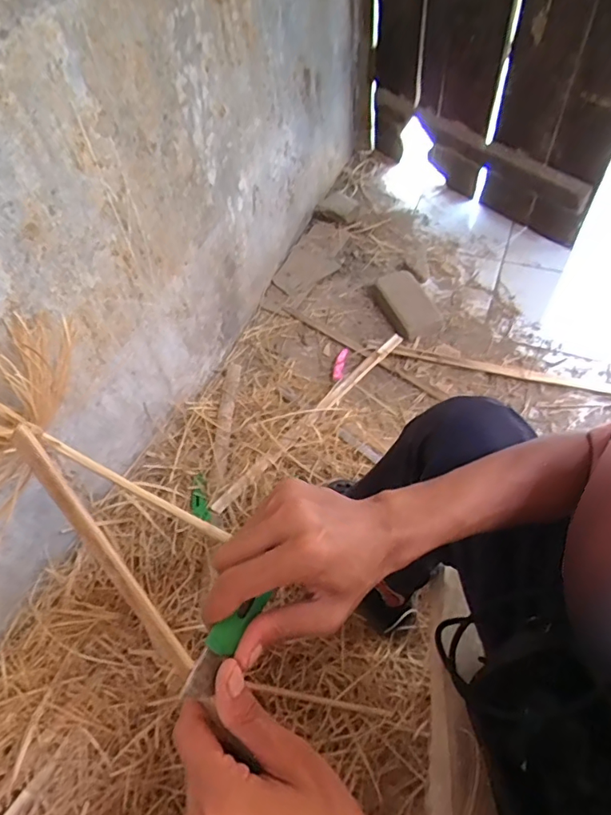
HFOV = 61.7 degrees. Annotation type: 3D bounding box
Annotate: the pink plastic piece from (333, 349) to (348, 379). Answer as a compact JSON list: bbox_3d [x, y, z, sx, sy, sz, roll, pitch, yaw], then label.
[{"bbox_3d":[0.085,-0.105,1.248,0.026,0.020,0.103,7,56,10],"label":"pink plastic piece"}]

